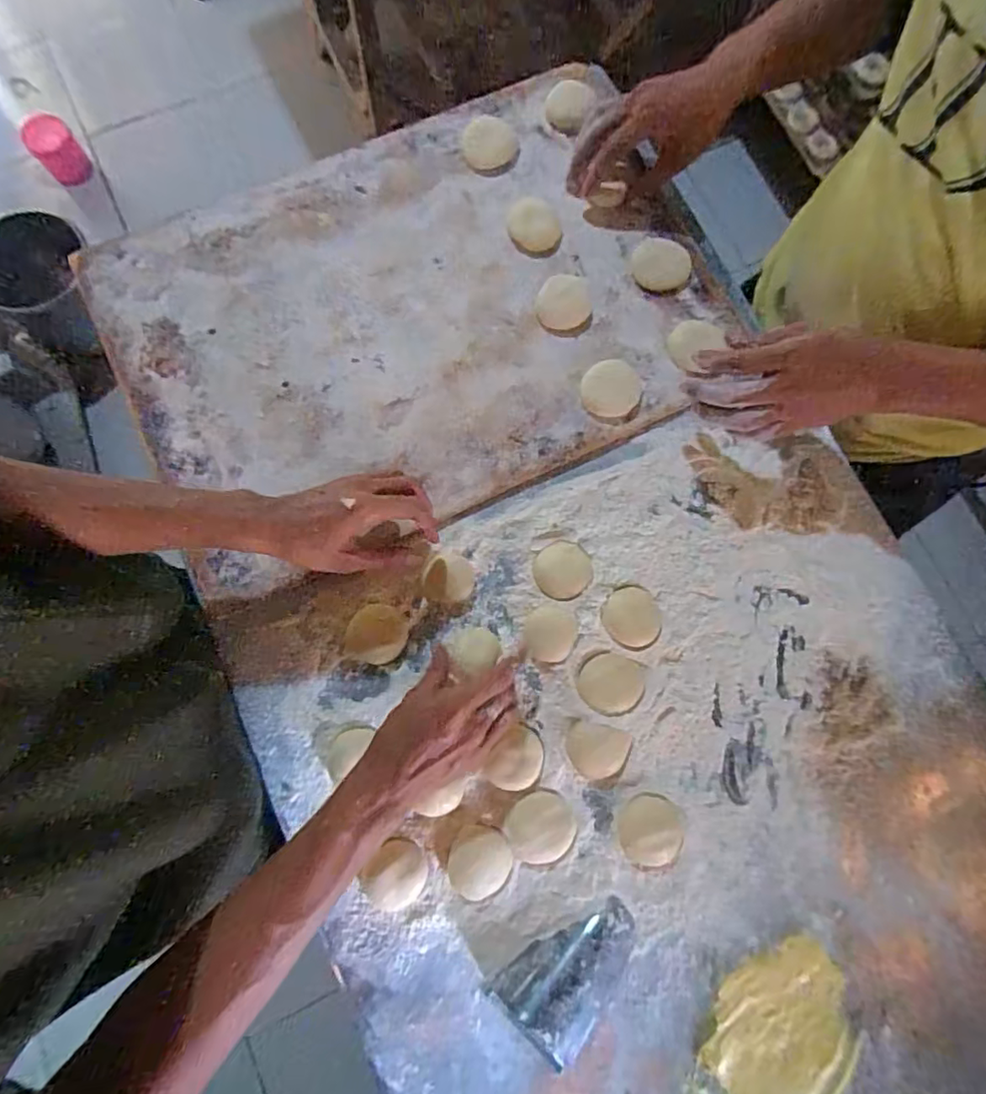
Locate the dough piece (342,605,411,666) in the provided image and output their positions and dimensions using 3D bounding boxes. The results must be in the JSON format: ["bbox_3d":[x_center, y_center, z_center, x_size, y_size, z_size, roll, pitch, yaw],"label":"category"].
[{"bbox_3d":[-0.106,0.080,0.515,0.053,0.004,0.053,0,78,-2],"label":"dough piece"}]

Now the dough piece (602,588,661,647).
[{"bbox_3d":[0.125,0.063,0.508,0.053,0.013,0.051,4,78,-1],"label":"dough piece"}]

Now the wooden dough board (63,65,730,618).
[{"bbox_3d":[-0.082,-0.242,0.579,0.573,0.025,0.432,-27,80,-4],"label":"wooden dough board"}]

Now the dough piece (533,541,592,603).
[{"bbox_3d":[0.064,0.022,0.518,0.052,0.010,0.053,4,78,-1],"label":"dough piece"}]

